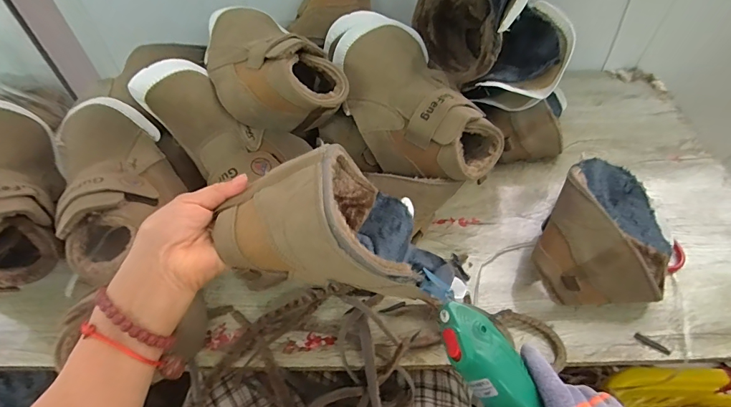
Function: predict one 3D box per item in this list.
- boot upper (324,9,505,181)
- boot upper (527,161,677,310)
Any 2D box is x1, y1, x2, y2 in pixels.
[{"bbox_3d":[0.055,-0.155,0.566,0.153,0.097,0.292,-22,57,-17],"label":"boot upper"},{"bbox_3d":[0.336,0.034,0.547,0.159,0.119,0.252,28,58,18],"label":"boot upper"}]

